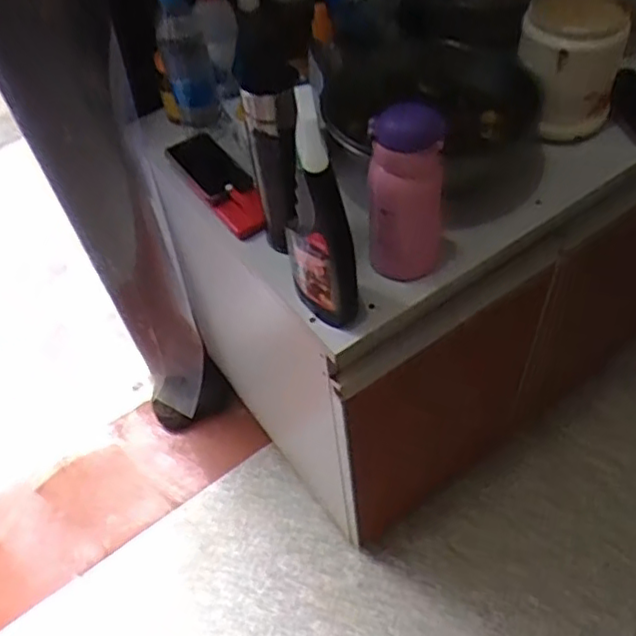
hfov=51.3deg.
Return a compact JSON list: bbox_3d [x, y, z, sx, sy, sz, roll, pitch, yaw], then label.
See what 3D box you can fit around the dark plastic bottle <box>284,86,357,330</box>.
[{"bbox_3d":[-0.003,-0.099,0.664,0.052,0.253,0.089,-21,55,-11],"label":"dark plastic bottle"}]

